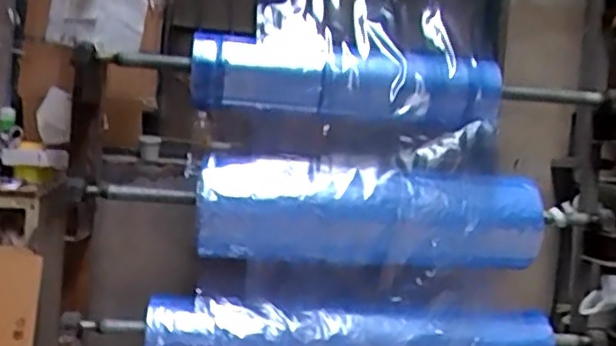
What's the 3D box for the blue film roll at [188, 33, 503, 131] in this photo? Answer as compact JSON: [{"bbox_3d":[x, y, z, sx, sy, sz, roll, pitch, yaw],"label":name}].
[{"bbox_3d":[0.112,-0.250,1.774,0.866,0.194,0.230,4,3,1],"label":"blue film roll"}]

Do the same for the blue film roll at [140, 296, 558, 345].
[{"bbox_3d":[0.152,0.492,1.803,1.215,0.202,0.192,4,3,-10],"label":"blue film roll"}]

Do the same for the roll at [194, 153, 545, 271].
[{"bbox_3d":[0.208,0.123,1.784,1.001,0.263,0.240,3,3,-13],"label":"roll"}]

